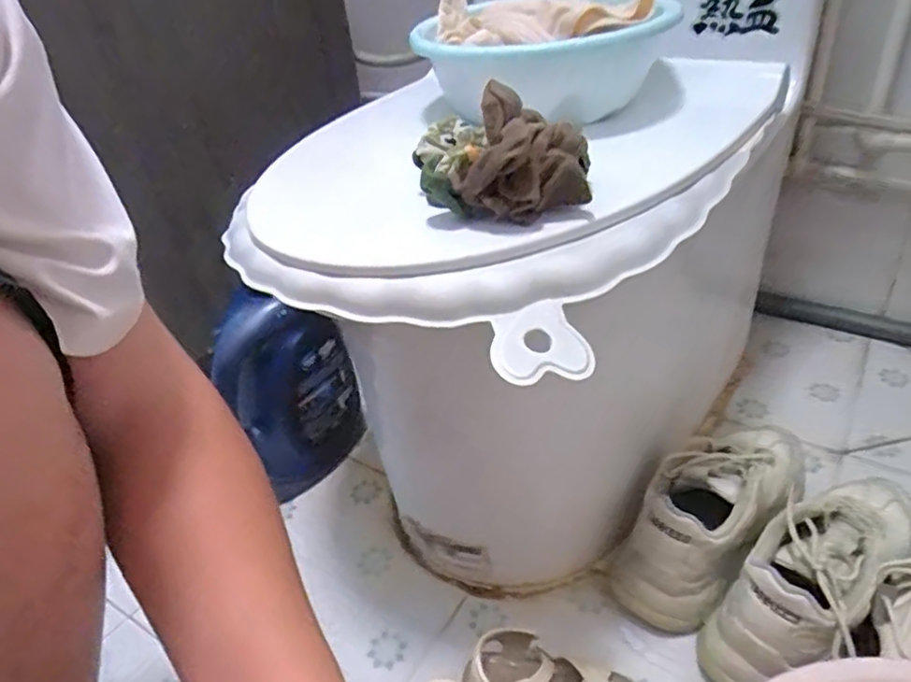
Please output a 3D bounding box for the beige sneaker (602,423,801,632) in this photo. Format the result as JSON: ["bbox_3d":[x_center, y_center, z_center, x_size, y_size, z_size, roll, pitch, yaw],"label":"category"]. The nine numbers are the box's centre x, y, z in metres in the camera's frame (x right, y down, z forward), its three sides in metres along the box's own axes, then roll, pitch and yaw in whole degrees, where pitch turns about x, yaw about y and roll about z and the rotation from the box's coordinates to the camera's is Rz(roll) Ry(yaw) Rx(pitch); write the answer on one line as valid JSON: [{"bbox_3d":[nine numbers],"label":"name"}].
[{"bbox_3d":[0.271,0.171,0.671,0.111,0.121,0.267,21,42,35],"label":"beige sneaker"}]

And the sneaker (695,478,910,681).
[{"bbox_3d":[0.338,0.215,0.593,0.273,0.115,0.092,-28,39,-29],"label":"sneaker"}]

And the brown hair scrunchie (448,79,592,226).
[{"bbox_3d":[0.042,-0.112,0.392,0.076,0.067,0.060,8,36,20],"label":"brown hair scrunchie"}]

